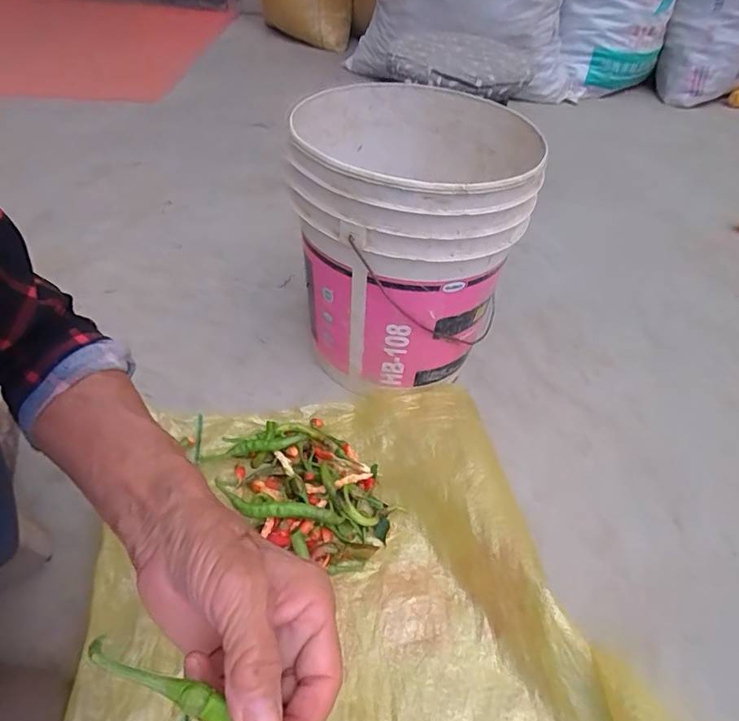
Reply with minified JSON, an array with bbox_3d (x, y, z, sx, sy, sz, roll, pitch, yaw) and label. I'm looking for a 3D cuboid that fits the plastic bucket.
[{"bbox_3d":[0.051,-0.154,0.726,0.283,0.352,0.283,1,46,-1],"label":"plastic bucket"}]

